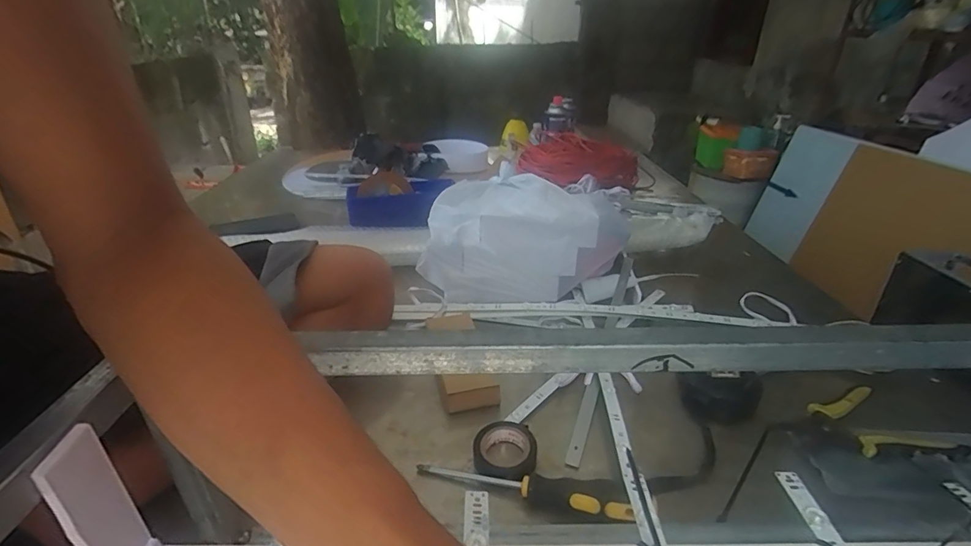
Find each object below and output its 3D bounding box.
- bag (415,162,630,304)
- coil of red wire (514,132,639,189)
[{"bbox_3d":[0.046,-0.055,0.714,0.274,0.133,0.188,17,31,29],"label":"bag"},{"bbox_3d":[0.245,-0.287,1.212,0.304,0.103,0.165,-3,28,-8],"label":"coil of red wire"}]

